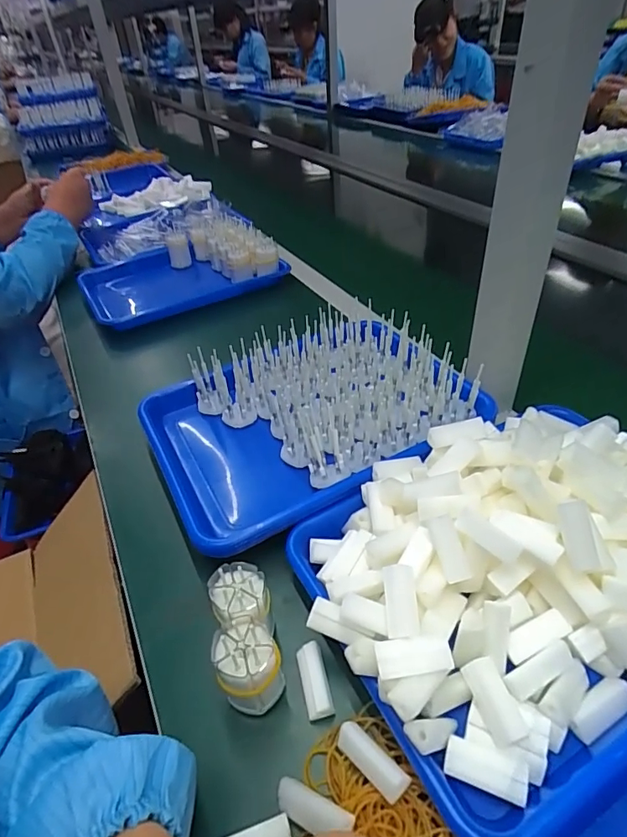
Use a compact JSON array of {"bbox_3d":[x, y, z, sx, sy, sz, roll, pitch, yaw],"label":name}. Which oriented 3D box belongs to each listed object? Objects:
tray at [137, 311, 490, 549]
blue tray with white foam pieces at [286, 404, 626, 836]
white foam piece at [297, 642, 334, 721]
[{"bbox_3d":[-0.006,-0.012,0.514,0.325,0.076,0.241,-23,43,-20],"label":"tray"},{"bbox_3d":[0.156,0.096,0.352,0.313,0.091,0.242,-19,42,-16],"label":"blue tray with white foam pieces"},{"bbox_3d":[0.000,0.183,0.334,0.018,0.011,0.047,-12,41,-8],"label":"white foam piece"}]

